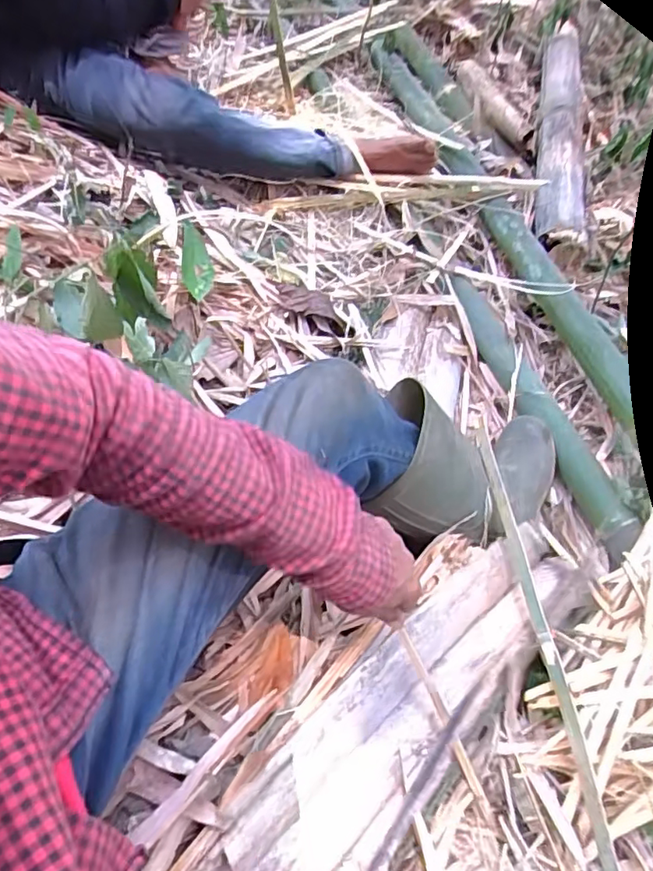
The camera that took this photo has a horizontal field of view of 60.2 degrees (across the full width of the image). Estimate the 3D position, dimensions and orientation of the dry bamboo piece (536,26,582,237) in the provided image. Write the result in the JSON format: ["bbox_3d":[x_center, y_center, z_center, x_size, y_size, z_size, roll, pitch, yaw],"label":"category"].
[{"bbox_3d":[0.572,-0.769,1.368,0.103,0.077,0.904,13,53,7],"label":"dry bamboo piece"}]

